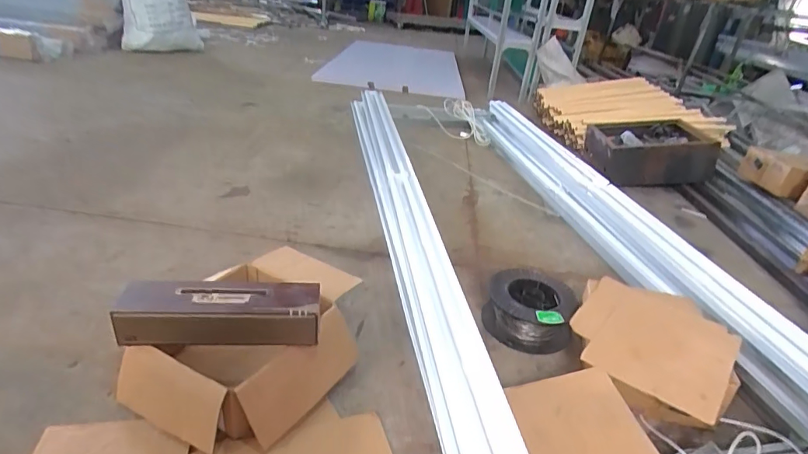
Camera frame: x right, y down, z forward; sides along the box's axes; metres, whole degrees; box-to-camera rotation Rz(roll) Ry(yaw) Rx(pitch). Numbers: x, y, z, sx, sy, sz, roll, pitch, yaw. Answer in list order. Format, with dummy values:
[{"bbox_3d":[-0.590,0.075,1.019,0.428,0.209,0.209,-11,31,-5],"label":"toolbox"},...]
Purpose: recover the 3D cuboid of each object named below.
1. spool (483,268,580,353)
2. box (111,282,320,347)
[{"bbox_3d":[0.330,0.222,1.251,0.204,0.138,0.207,5,28,-3],"label":"spool"},{"bbox_3d":[-0.366,0.171,0.931,0.388,0.082,0.114,3,28,-6],"label":"box"}]

